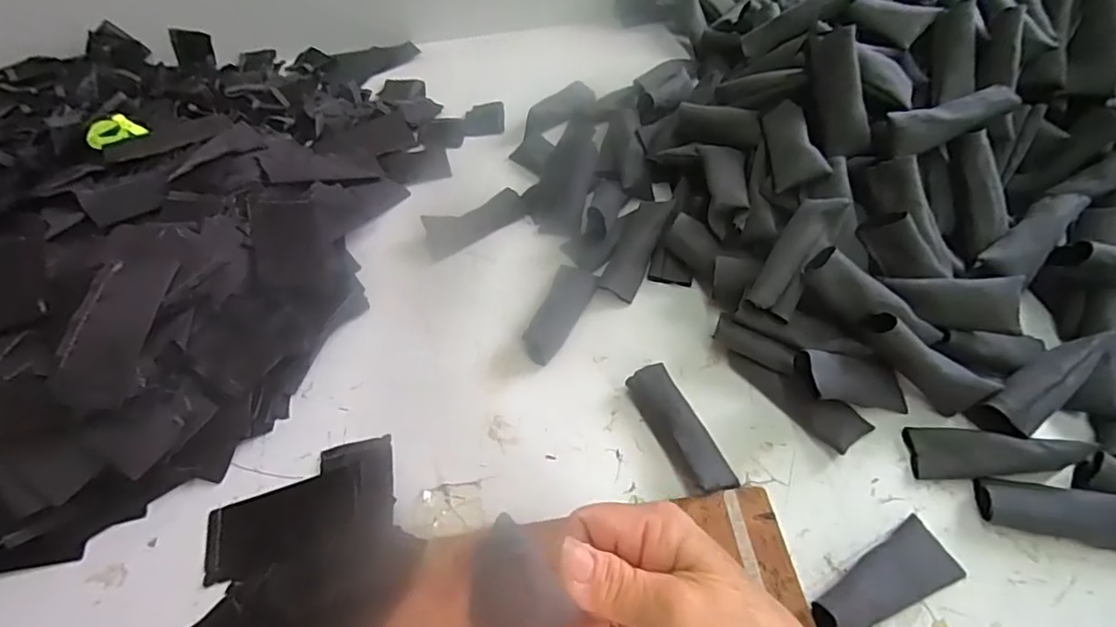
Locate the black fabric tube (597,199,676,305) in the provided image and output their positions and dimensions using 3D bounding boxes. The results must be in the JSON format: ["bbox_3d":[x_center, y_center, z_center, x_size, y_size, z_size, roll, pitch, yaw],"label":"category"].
[{"bbox_3d":[0.071,-0.062,0.528,0.036,0.017,0.103,19,70,18],"label":"black fabric tube"}]

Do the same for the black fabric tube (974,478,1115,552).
[{"bbox_3d":[0.338,0.131,0.378,0.105,0.025,0.033,9,55,12],"label":"black fabric tube"}]

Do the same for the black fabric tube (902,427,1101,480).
[{"bbox_3d":[0.304,0.097,0.404,0.104,0.019,0.040,-5,52,21],"label":"black fabric tube"}]

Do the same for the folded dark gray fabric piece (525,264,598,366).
[{"bbox_3d":[0.002,-0.001,0.508,0.039,0.013,0.097,16,57,17],"label":"folded dark gray fabric piece"}]

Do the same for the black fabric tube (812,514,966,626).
[{"bbox_3d":[0.205,0.168,0.364,0.103,0.029,0.039,-24,55,-12],"label":"black fabric tube"}]

